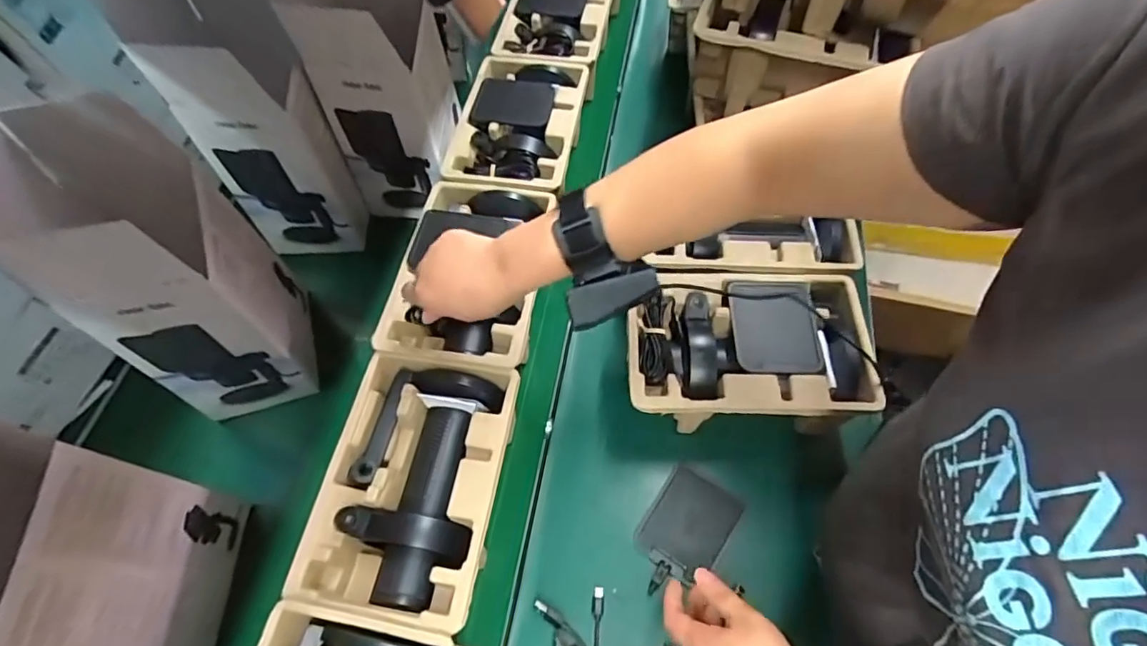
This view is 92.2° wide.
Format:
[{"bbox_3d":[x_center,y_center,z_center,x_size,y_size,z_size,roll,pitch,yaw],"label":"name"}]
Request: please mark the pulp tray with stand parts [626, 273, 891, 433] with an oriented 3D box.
[{"bbox_3d":[0.171,0.024,0.537,0.232,0.043,0.154,1,57,-1],"label":"pulp tray with stand parts"}]

